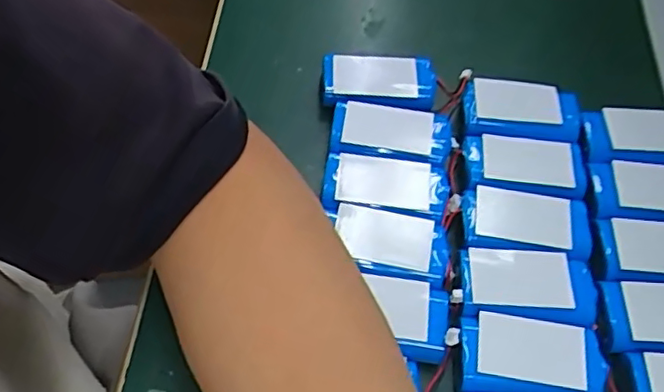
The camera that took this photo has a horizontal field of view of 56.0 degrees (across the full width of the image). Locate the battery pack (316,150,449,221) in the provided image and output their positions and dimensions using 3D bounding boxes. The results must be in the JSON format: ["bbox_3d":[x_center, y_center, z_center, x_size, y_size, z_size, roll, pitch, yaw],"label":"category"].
[{"bbox_3d":[0.029,-0.006,0.338,0.067,0.009,0.033,7,58,-3],"label":"battery pack"}]

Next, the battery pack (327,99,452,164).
[{"bbox_3d":[0.034,-0.037,0.356,0.067,0.010,0.034,8,58,-2],"label":"battery pack"}]

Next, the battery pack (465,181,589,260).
[{"bbox_3d":[0.104,0.012,0.330,0.063,0.006,0.036,10,58,-1],"label":"battery pack"}]

